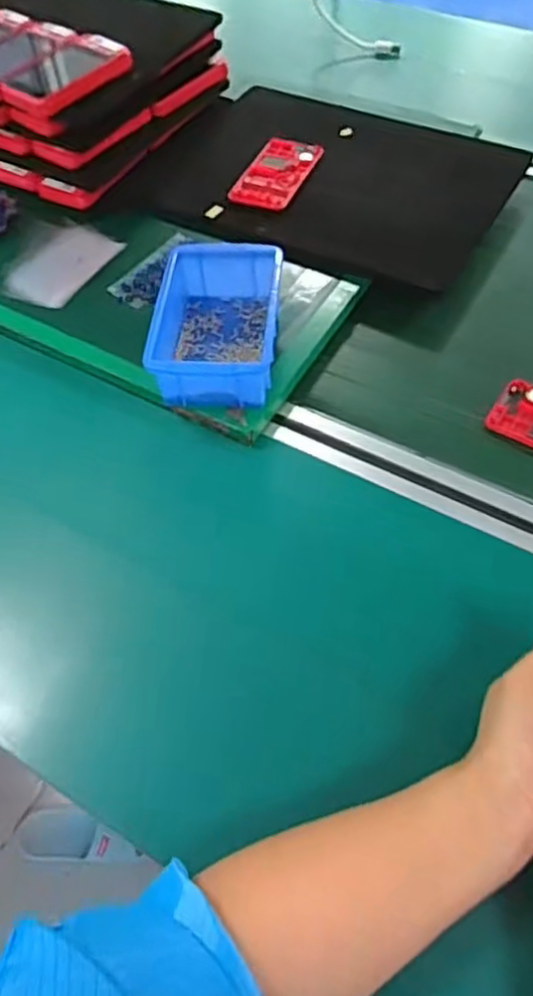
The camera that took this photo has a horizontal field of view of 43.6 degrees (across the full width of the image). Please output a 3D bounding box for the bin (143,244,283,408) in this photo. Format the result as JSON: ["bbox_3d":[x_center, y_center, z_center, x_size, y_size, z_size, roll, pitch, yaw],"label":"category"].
[{"bbox_3d":[-0.040,-0.143,0.559,0.093,0.057,0.142,3,57,6],"label":"bin"}]

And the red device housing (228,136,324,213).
[{"bbox_3d":[0.012,-0.341,0.698,0.065,0.012,0.108,17,60,15],"label":"red device housing"}]

